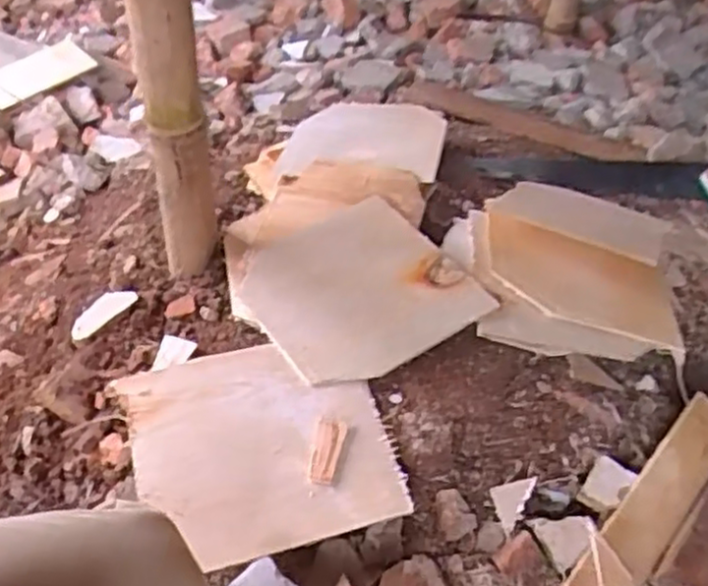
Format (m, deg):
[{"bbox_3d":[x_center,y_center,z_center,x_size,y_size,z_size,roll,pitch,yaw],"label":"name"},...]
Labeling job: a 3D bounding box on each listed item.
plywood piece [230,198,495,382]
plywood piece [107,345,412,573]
[{"bbox_3d":[-0.009,-0.009,0.824,0.217,0.016,0.271,-39,62,-21],"label":"plywood piece"},{"bbox_3d":[-0.089,0.140,0.700,0.226,0.014,0.228,-14,51,-11],"label":"plywood piece"}]

